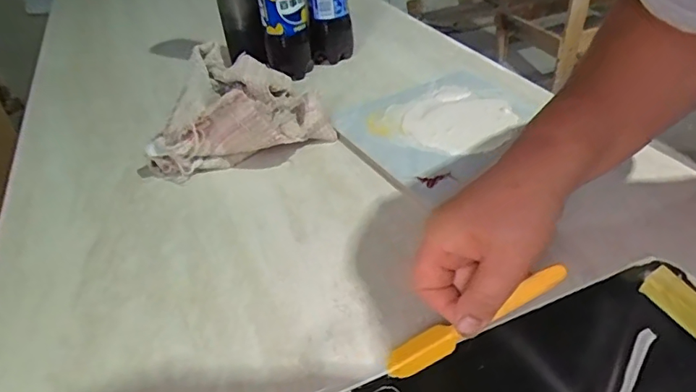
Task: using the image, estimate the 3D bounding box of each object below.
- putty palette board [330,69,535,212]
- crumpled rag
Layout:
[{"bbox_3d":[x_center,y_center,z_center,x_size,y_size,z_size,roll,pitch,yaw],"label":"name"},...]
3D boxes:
[{"bbox_3d":[0.102,-0.077,0.540,0.198,0.012,0.190,-25,43,-22],"label":"putty palette board"},{"bbox_3d":[-0.103,-0.099,0.542,0.172,0.071,0.182,1,40,8],"label":"crumpled rag"}]

